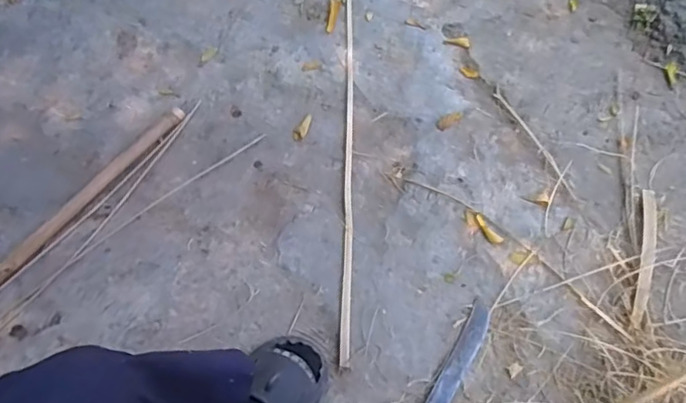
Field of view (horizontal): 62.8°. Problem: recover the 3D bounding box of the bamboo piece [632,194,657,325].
[{"bbox_3d":[0.534,0.093,0.986,0.027,0.013,0.257,16,65,6],"label":"bamboo piece"}]

